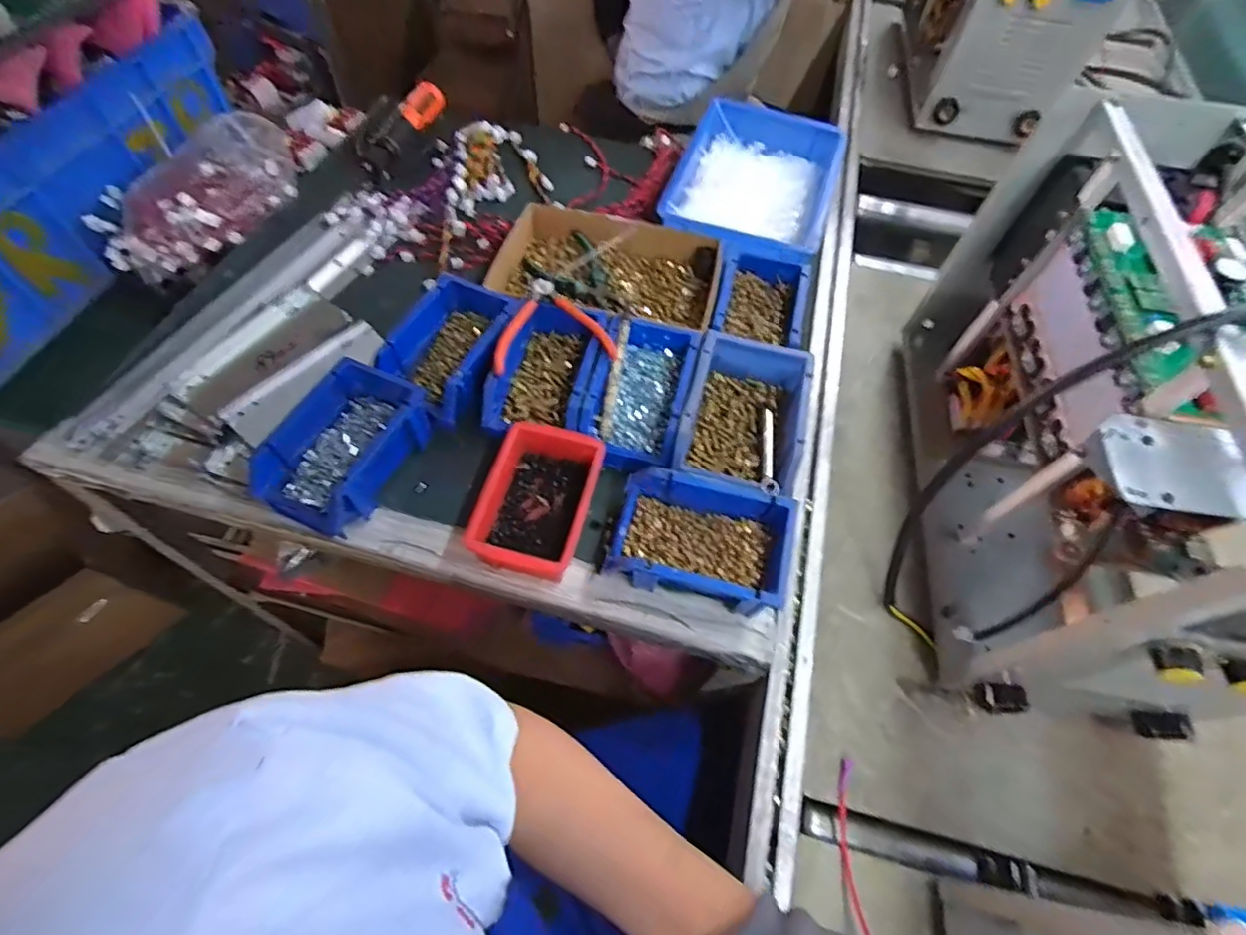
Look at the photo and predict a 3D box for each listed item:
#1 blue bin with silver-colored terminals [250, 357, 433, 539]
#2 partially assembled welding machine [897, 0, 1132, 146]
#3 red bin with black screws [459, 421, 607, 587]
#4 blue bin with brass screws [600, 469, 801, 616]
[{"bbox_3d":[-0.276,-0.025,0.561,0.099,0.060,0.168,23,62,11],"label":"blue bin with silver-colored terminals"},{"bbox_3d":[0.645,-0.820,0.947,0.196,0.284,0.439,9,61,3],"label":"partially assembled welding machine"},{"bbox_3d":[-0.081,0.032,0.557,0.099,0.047,0.150,13,61,6],"label":"red bin with black screws"},{"bbox_3d":[0.072,0.070,0.533,0.158,0.071,0.105,13,61,6],"label":"blue bin with brass screws"}]

